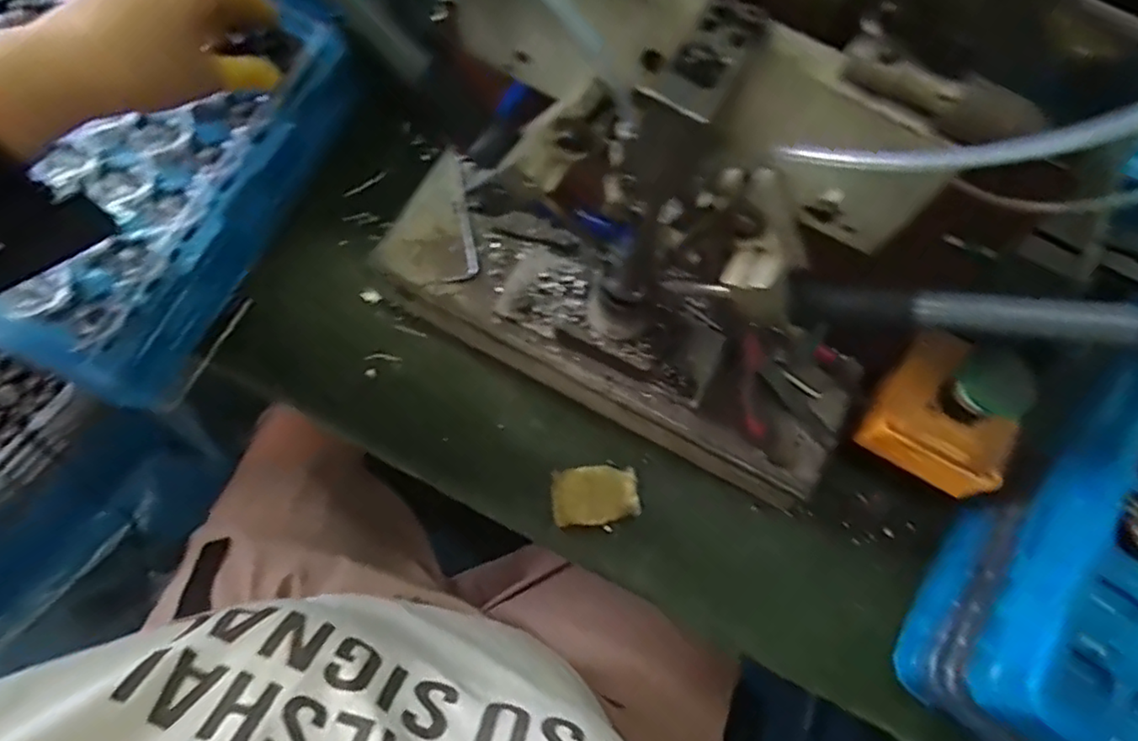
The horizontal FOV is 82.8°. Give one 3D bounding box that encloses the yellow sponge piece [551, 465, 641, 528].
[{"bbox_3d":[0.016,0.077,0.398,0.052,0.004,0.034,-5,73,-4],"label":"yellow sponge piece"}]

